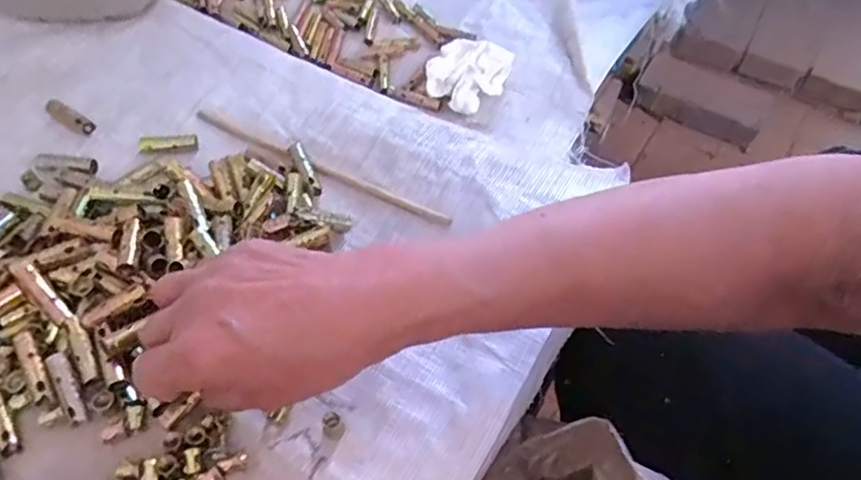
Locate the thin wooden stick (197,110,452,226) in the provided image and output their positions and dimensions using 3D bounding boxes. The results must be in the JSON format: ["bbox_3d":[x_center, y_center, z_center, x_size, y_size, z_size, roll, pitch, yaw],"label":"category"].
[{"bbox_3d":[-0.080,-0.055,0.440,0.213,0.008,0.010,25,56,16],"label":"thin wooden stick"}]

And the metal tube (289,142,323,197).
[{"bbox_3d":[-0.087,-0.052,0.435,0.011,0.010,0.043,-18,56,-15],"label":"metal tube"}]

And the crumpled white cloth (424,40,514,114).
[{"bbox_3d":[0.031,-0.133,0.503,0.057,0.033,0.060,18,54,11],"label":"crumpled white cloth"}]

